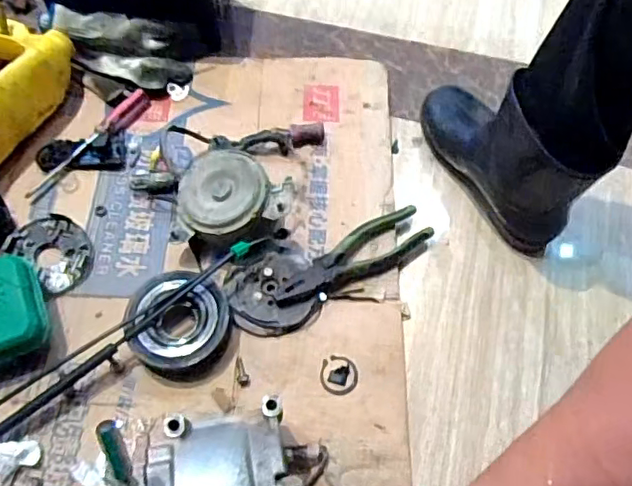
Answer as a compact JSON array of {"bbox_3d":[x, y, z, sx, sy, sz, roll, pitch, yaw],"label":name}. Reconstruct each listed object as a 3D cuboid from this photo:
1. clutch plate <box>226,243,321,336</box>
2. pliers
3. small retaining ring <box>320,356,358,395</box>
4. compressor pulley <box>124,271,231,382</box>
[{"bbox_3d":[-0.048,0.051,0.638,0.094,0.007,0.100,0,60,-1],"label":"clutch plate"},{"bbox_3d":[0.044,0.019,0.646,0.191,0.023,0.054,-33,66,-18],"label":"pliers"},{"bbox_3d":[0.023,0.135,0.591,0.039,0.004,0.040,0,60,-1],"label":"small retaining ring"},{"bbox_3d":[-0.141,0.084,0.600,0.099,0.044,0.103,0,60,-1],"label":"compressor pulley"}]

